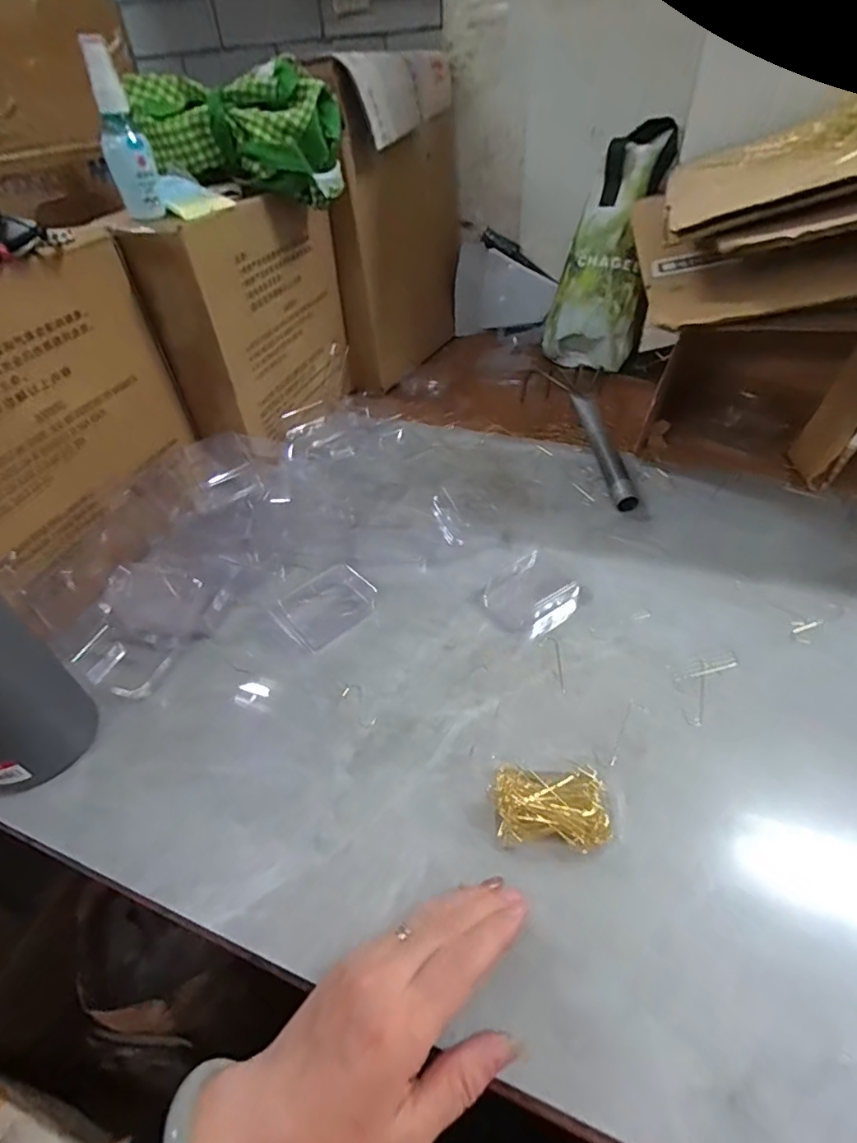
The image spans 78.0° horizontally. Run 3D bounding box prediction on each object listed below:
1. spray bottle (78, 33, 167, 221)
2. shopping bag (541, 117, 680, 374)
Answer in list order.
[{"bbox_3d":[-0.268,-0.380,0.461,0.039,0.115,0.042,-20,47,-15],"label":"spray bottle"},{"bbox_3d":[0.268,-0.474,0.780,0.134,0.326,0.079,21,25,24],"label":"shopping bag"}]

